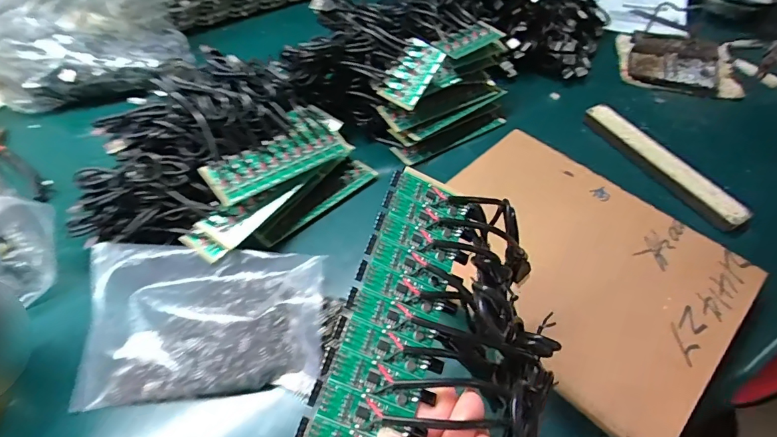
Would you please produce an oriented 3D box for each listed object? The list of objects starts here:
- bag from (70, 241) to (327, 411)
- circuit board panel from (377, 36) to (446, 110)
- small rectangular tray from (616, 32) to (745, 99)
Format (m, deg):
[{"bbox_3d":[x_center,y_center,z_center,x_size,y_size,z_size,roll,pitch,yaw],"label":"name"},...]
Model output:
[{"bbox_3d":[-0.145,0.079,0.355,0.181,0.042,0.112,0,53,-3],"label":"bag"},{"bbox_3d":[0.026,-0.154,0.470,0.043,0.007,0.073,30,86,9],"label":"circuit board panel"},{"bbox_3d":[0.405,-0.215,0.615,0.159,0.030,0.117,20,54,12],"label":"small rectangular tray"}]

